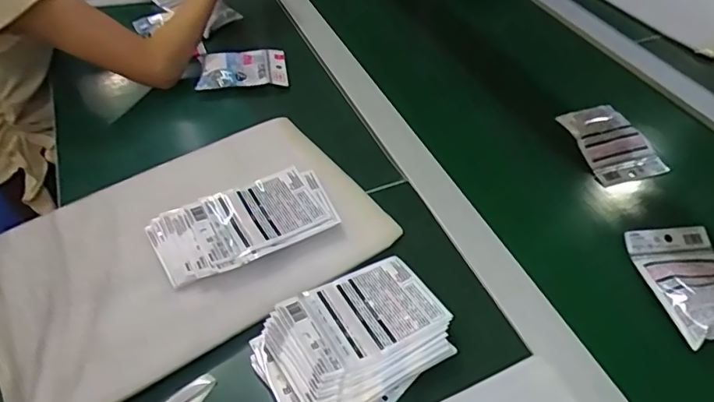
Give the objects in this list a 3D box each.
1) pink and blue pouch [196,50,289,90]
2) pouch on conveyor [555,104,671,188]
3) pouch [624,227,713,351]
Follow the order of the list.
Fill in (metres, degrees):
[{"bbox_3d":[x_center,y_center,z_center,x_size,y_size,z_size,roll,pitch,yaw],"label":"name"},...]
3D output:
[{"bbox_3d":[-0.172,-0.202,0.797,0.130,0.025,0.078,-4,54,-13],"label":"pink and blue pouch"},{"bbox_3d":[0.343,-0.078,0.714,0.096,0.032,0.123,-16,49,-14],"label":"pouch on conveyor"},{"bbox_3d":[0.353,0.081,0.551,0.092,0.019,0.134,-8,47,-7],"label":"pouch"}]

